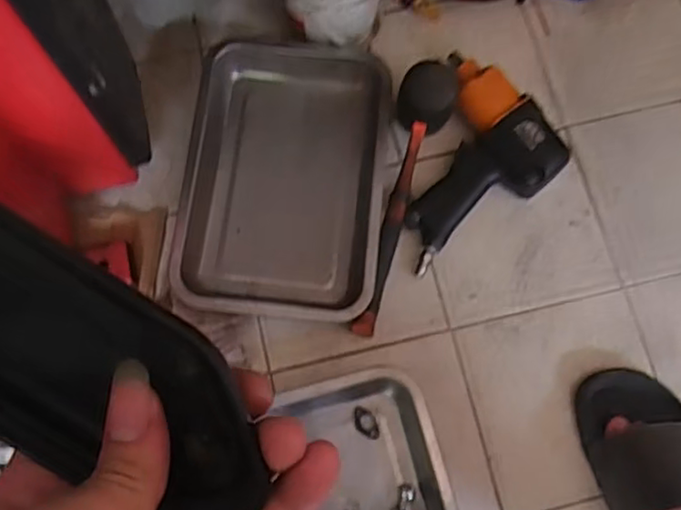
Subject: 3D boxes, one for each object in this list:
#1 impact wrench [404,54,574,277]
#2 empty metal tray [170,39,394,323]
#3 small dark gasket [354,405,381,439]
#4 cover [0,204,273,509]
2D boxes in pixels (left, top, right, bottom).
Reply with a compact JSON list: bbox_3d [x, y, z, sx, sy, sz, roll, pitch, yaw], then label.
[{"bbox_3d":[0.166,-0.092,0.716,0.144,0.069,0.244,16,76,3],"label":"impact wrench"},{"bbox_3d":[-0.059,-0.086,0.722,0.212,0.044,0.314,6,75,1],"label":"empty metal tray"},{"bbox_3d":[0.027,0.174,0.674,0.021,0.004,0.037,-20,77,-6],"label":"small dark gasket"},{"bbox_3d":[-0.079,0.029,0.185,0.133,0.010,0.057,34,100,0],"label":"cover"}]

